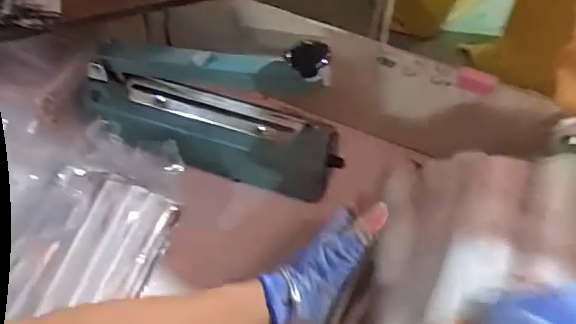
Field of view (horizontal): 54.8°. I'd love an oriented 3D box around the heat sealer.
[{"bbox_3d":[-0.094,-0.062,0.627,0.310,0.171,0.084,10,53,5],"label":"heat sealer"}]

